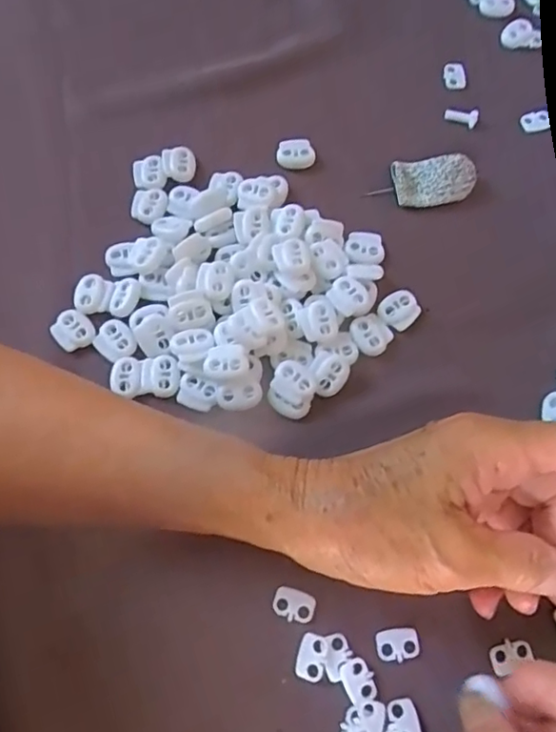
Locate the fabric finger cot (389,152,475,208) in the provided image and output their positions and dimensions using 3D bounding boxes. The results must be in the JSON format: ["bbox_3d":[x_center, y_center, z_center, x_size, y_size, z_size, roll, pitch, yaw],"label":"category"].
[{"bbox_3d":[0.090,-0.107,0.340,0.045,0.011,0.030,-4,71,-1],"label":"fabric finger cot"}]

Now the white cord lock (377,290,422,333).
[{"bbox_3d":[0.065,-0.030,0.316,0.020,0.005,0.022,40,75,13],"label":"white cord lock"}]

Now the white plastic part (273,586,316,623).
[{"bbox_3d":[0.007,0.108,0.267,0.019,0.004,0.013,21,72,7],"label":"white plastic part"}]

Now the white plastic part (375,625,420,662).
[{"bbox_3d":[0.053,0.123,0.262,0.019,0.004,0.013,-9,71,-3],"label":"white plastic part"}]

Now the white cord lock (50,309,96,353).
[{"bbox_3d":[-0.107,-0.019,0.307,0.020,0.004,0.020,-31,73,-10],"label":"white cord lock"}]

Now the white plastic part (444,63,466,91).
[{"bbox_3d":[0.112,-0.183,0.374,0.014,0.005,0.017,-3,70,-1],"label":"white plastic part"}]

